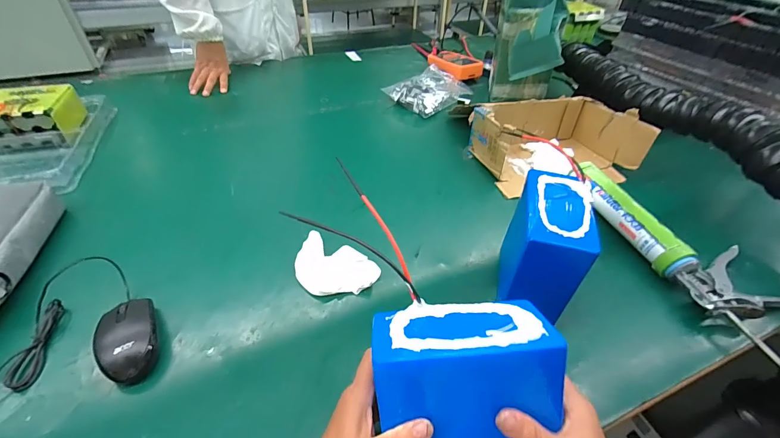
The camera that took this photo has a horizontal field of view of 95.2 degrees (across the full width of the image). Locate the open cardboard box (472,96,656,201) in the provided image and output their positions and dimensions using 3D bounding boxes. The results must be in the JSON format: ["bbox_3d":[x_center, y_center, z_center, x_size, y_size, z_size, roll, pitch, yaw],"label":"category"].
[{"bbox_3d":[0.328,-0.155,0.717,0.279,0.102,0.188,-10,44,-13],"label":"open cardboard box"}]

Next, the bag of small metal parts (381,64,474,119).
[{"bbox_3d":[0.109,-0.348,0.959,0.152,0.037,0.213,33,51,29],"label":"bag of small metal parts"}]

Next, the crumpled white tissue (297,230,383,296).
[{"bbox_3d":[-0.083,0.072,0.508,0.123,0.025,0.079,20,46,18],"label":"crumpled white tissue"}]

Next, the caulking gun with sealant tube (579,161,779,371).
[{"bbox_3d":[0.444,0.040,0.526,0.135,0.056,0.409,-11,45,-14],"label":"caulking gun with sealant tube"}]

